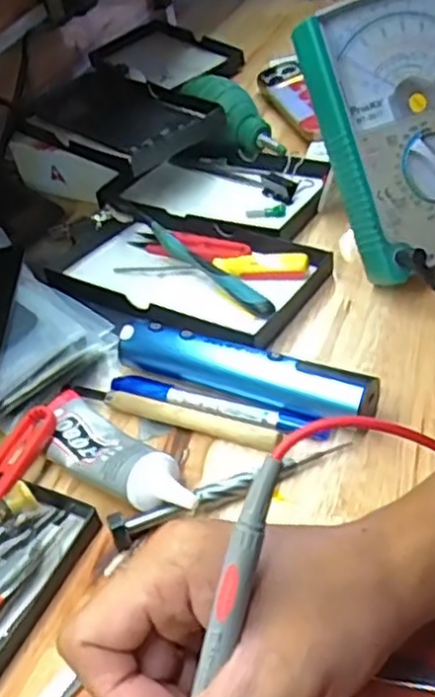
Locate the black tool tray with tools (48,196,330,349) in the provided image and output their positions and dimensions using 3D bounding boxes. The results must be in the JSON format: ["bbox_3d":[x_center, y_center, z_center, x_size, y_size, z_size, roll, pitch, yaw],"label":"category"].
[{"bbox_3d":[-0.025,-0.056,0.493,0.183,0.017,0.113,19,48,26],"label":"black tool tray with tools"}]

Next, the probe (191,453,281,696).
[{"bbox_3d":[-0.001,0.105,0.230,0.007,0.150,0.007,17,8,25],"label":"probe"}]

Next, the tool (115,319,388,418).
[{"bbox_3d":[0.012,0.012,0.404,0.153,0.027,0.027,12,46,24],"label":"tool"}]

